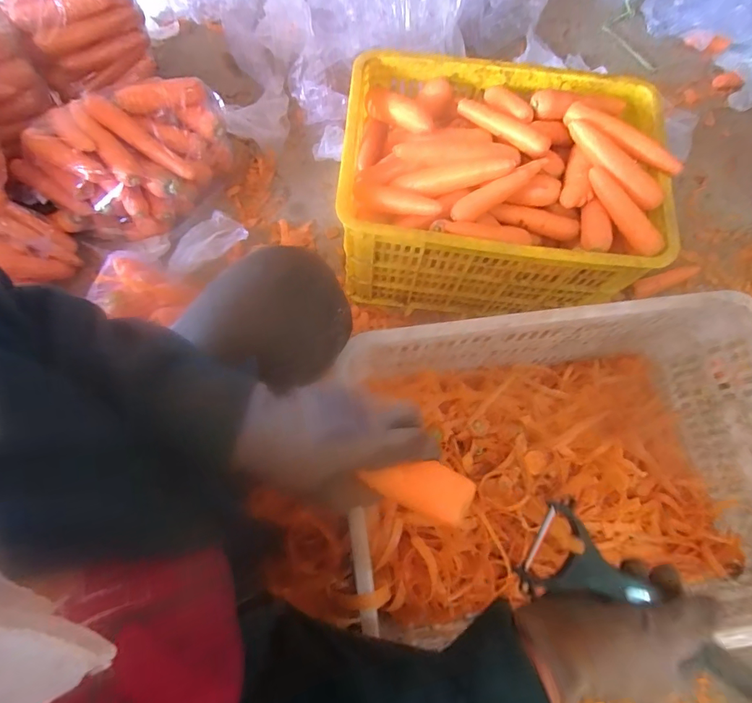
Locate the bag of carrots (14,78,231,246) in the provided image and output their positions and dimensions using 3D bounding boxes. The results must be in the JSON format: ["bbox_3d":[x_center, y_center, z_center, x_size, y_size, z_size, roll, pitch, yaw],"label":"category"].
[{"bbox_3d":[-0.498,-0.370,0.890,0.408,0.212,0.206,-19,75,-8],"label":"bag of carrots"}]

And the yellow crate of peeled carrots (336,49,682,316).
[{"bbox_3d":[0.212,-0.292,0.819,0.519,0.280,0.371,4,73,-1],"label":"yellow crate of peeled carrots"}]

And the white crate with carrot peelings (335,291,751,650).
[{"bbox_3d":[0.278,0.175,0.659,0.610,0.265,0.424,-5,73,-3],"label":"white crate with carrot peelings"}]

